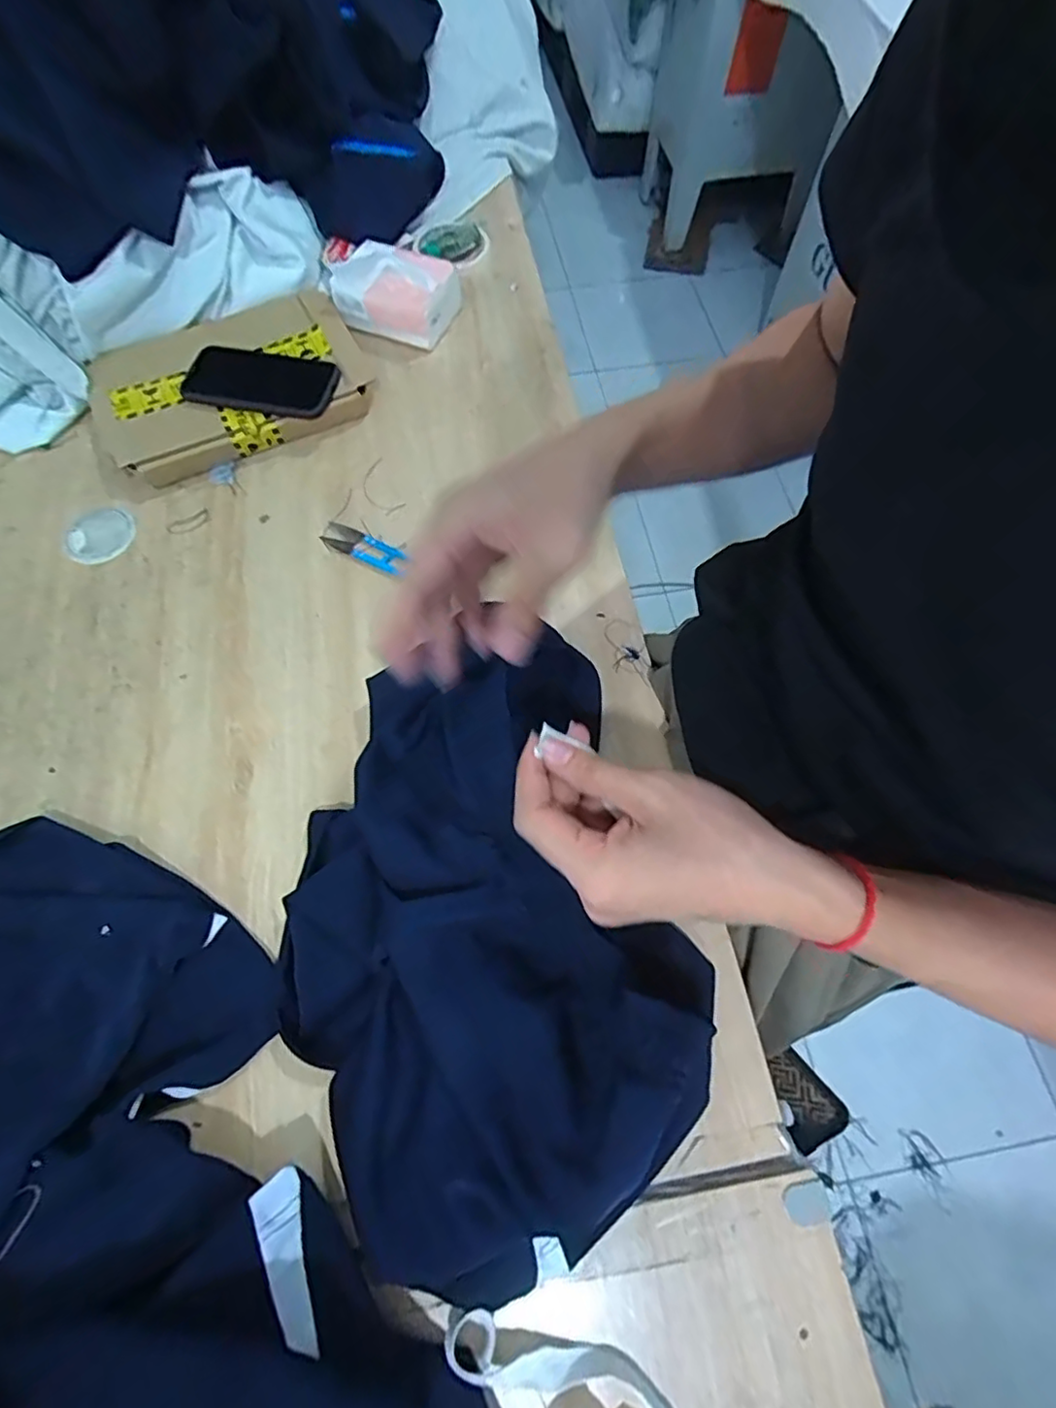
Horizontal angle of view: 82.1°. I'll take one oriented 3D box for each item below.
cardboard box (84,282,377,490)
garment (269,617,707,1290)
[{"bbox_3d":[-0.320,-0.345,0.653,0.282,0.040,0.190,-22,68,-9],"label":"cardboard box"},{"bbox_3d":[-0.039,0.148,0.416,0.264,0.080,0.373,-14,67,-6],"label":"garment"}]

